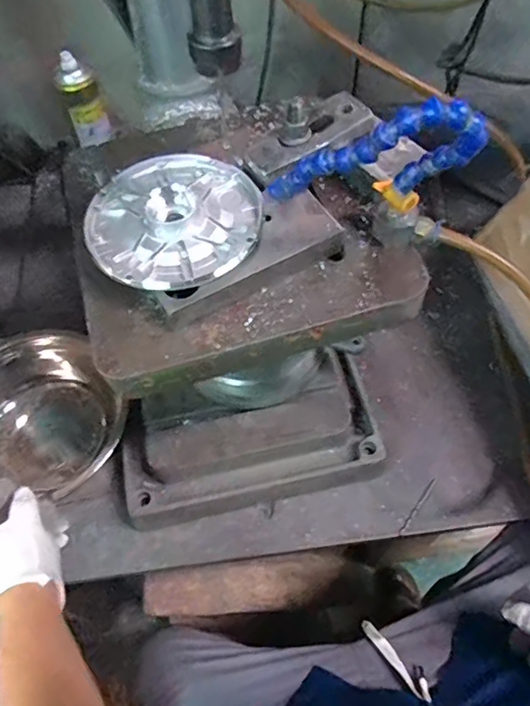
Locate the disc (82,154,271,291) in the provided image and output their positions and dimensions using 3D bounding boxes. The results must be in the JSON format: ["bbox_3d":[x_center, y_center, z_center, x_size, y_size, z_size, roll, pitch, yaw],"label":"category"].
[{"bbox_3d":[-0.072,-0.111,0.433,0.135,0.019,0.130,-20,60,-10],"label":"disc"}]

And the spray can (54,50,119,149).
[{"bbox_3d":[-0.284,-0.394,0.871,0.061,0.149,0.048,-23,61,-12],"label":"spray can"}]

